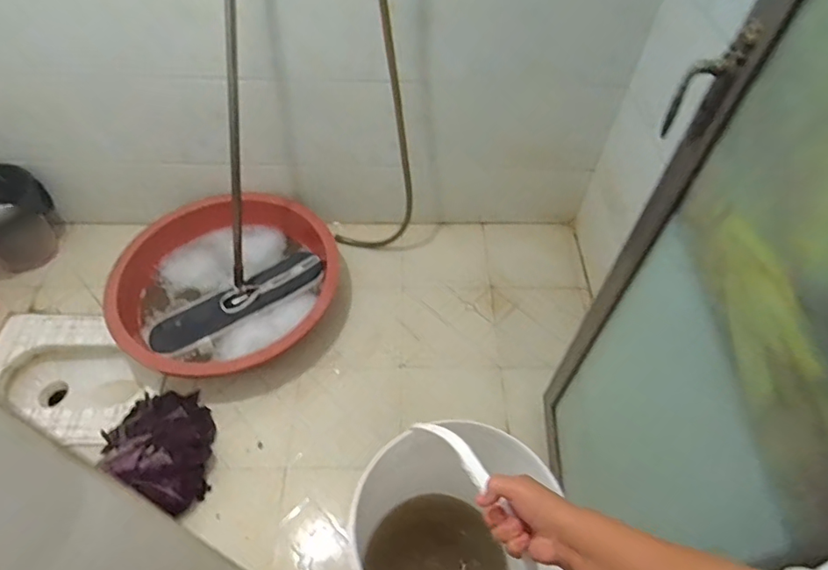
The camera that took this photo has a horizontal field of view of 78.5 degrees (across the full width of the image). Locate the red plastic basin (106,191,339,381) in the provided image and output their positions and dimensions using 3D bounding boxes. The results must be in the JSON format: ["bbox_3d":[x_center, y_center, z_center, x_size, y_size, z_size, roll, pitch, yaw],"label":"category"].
[{"bbox_3d":[-0.578,-0.007,1.580,0.648,0.150,0.666,25,56,15],"label":"red plastic basin"}]

